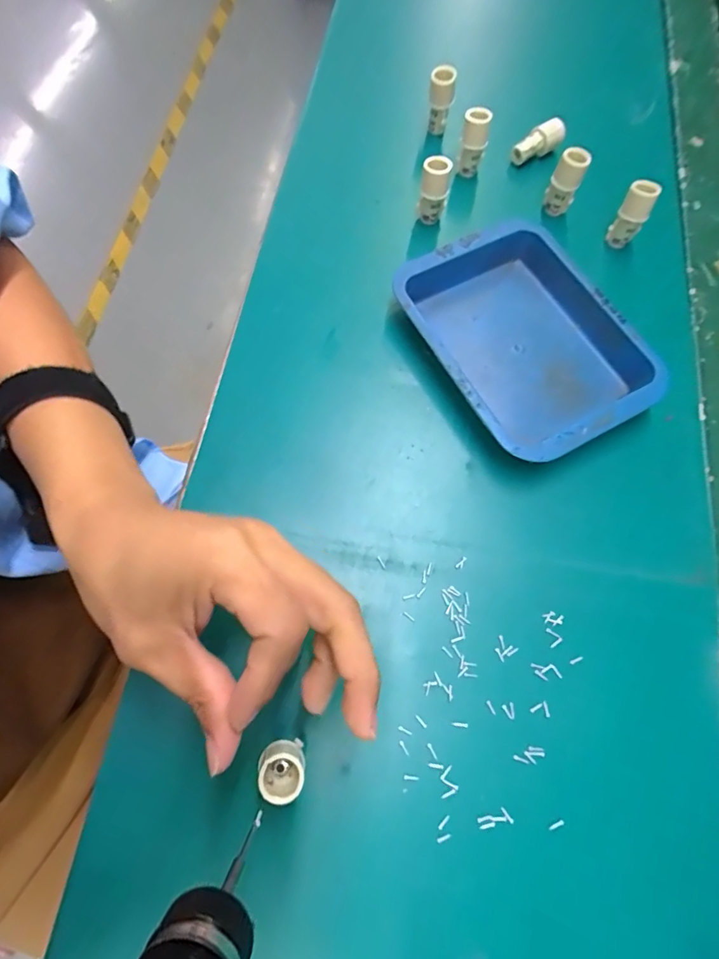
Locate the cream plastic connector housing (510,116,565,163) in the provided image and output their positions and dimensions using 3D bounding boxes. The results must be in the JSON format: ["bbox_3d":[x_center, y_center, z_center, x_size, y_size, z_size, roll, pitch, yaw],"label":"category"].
[{"bbox_3d":[0.138,-0.263,0.384,0.043,0.018,0.017,-30,74,3],"label":"cream plastic connector housing"}]

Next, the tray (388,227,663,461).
[{"bbox_3d":[0.102,-0.090,0.311,0.114,0.027,0.154,-27,74,-12],"label":"tray"}]

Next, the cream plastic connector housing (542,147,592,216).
[{"bbox_3d":[0.148,-0.213,0.355,0.021,0.045,0.017,28,72,7],"label":"cream plastic connector housing"}]

